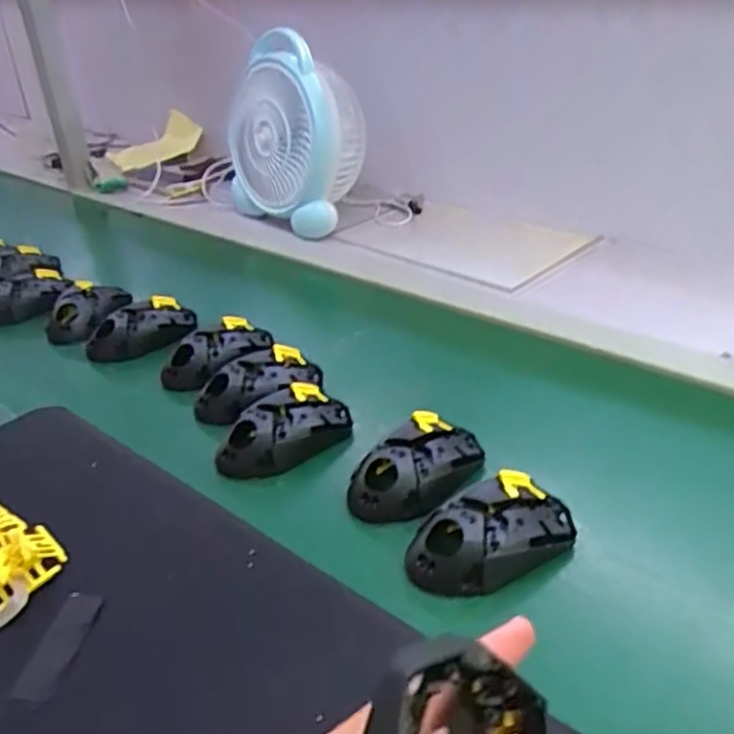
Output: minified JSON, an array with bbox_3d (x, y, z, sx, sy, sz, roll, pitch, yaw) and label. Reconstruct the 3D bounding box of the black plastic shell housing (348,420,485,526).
[{"bbox_3d":[0.038,0.075,0.529,0.114,0.037,0.066,-28,41,-36],"label":"black plastic shell housing"}]

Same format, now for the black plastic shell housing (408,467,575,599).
[{"bbox_3d":[0.084,0.111,0.465,0.116,0.033,0.068,-19,36,-26],"label":"black plastic shell housing"}]

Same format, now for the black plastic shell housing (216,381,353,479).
[{"bbox_3d":[-0.069,0.048,0.577,0.113,0.032,0.067,-25,39,-32],"label":"black plastic shell housing"}]

